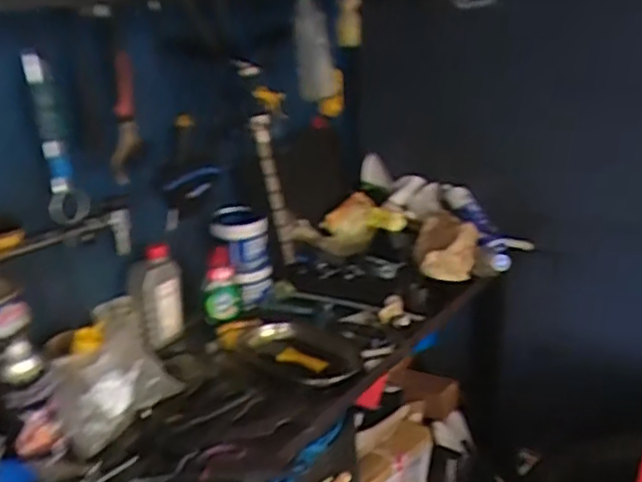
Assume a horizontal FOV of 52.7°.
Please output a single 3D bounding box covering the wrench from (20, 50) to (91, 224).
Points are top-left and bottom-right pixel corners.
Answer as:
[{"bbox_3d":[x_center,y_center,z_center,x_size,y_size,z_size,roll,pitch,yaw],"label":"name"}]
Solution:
[{"bbox_3d":[-0.395,-0.149,0.957,0.053,0.250,0.032,-20,26,-36],"label":"wrench"}]

